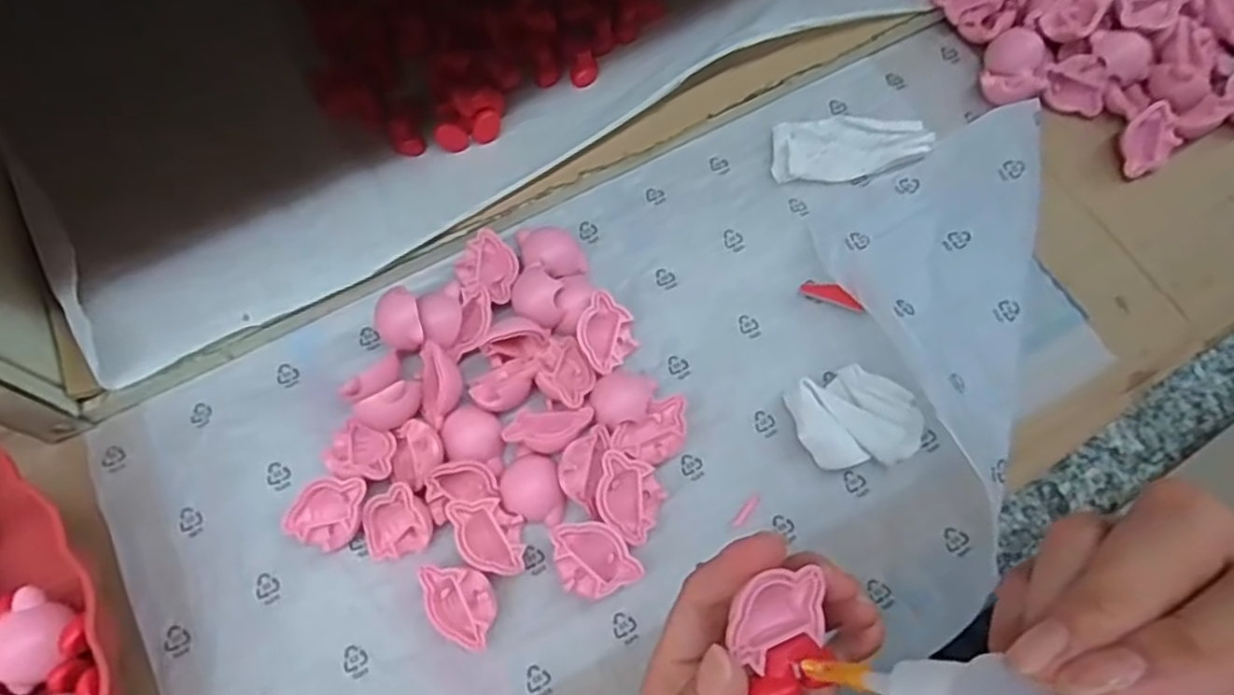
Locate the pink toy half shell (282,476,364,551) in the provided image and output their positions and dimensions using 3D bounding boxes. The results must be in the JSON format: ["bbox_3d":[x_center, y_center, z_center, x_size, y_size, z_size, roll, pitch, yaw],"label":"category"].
[{"bbox_3d":[-0.117,0.066,0.300,0.031,0.010,0.031,-1,85,9],"label":"pink toy half shell"}]

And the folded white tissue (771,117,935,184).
[{"bbox_3d":[0.119,-0.104,0.367,0.080,0.012,0.041,-3,68,-3],"label":"folded white tissue"}]

